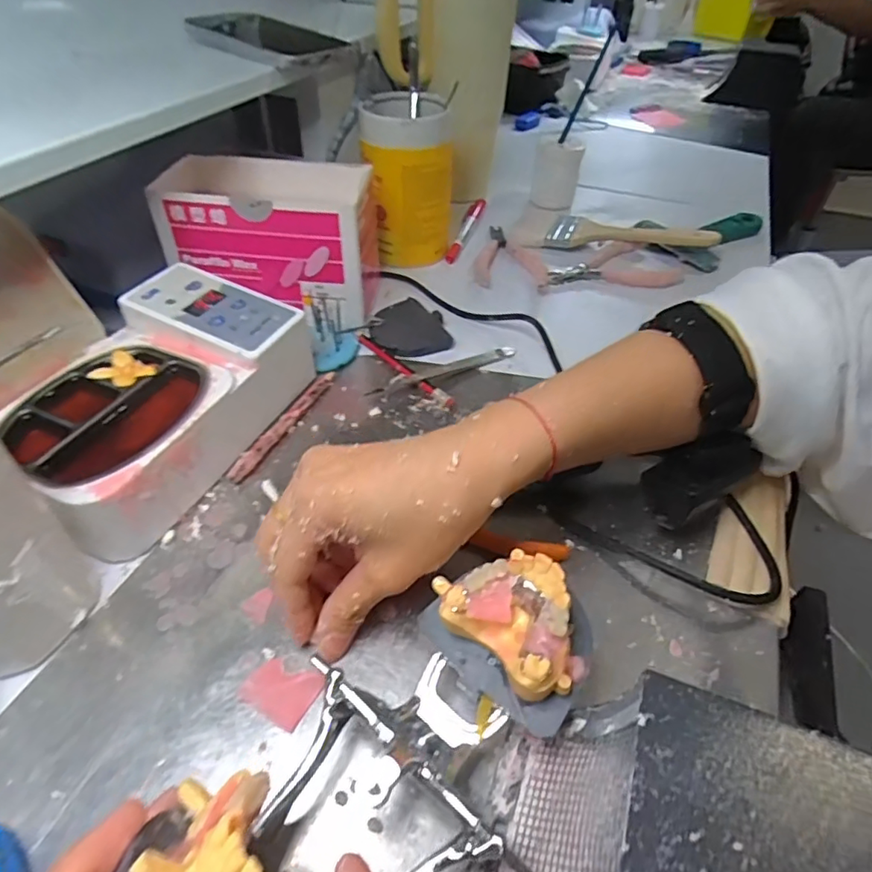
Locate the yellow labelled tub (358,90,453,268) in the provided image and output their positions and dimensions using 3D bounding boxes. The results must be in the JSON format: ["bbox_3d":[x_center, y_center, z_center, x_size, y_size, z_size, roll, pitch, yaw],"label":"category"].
[{"bbox_3d":[-0.028,-0.243,0.531,0.077,0.131,0.075,1,45,-1],"label":"yellow labelled tub"}]

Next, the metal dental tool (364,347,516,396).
[{"bbox_3d":[0.008,-0.051,0.430,0.129,0.008,0.017,-20,49,-21],"label":"metal dental tool"}]

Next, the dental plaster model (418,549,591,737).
[{"bbox_3d":[0.032,0.079,0.234,0.067,0.034,0.048,30,52,26],"label":"dental plaster model"}]

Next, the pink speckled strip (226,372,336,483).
[{"bbox_3d":[-0.103,-0.009,0.381,0.011,0.009,0.113,20,48,16],"label":"pink speckled strip"}]

